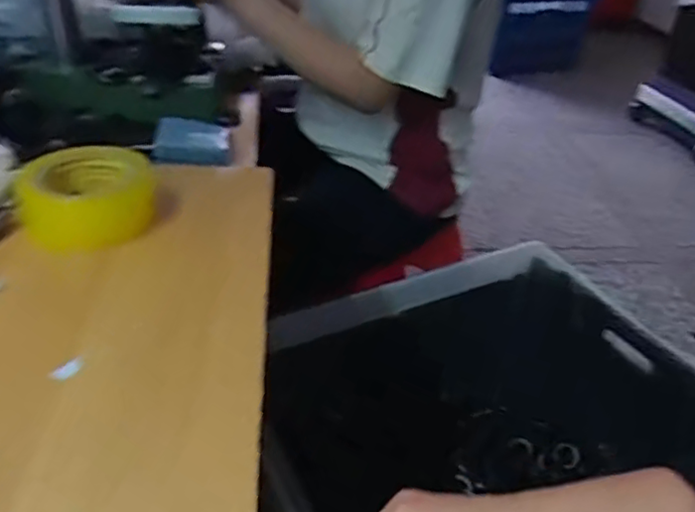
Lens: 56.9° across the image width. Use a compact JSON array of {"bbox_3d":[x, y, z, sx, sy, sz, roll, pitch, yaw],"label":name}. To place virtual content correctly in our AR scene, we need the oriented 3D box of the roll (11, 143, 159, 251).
[{"bbox_3d":[-0.230,-0.057,0.572,0.110,0.048,0.103,-3,31,-9],"label":"roll"}]

